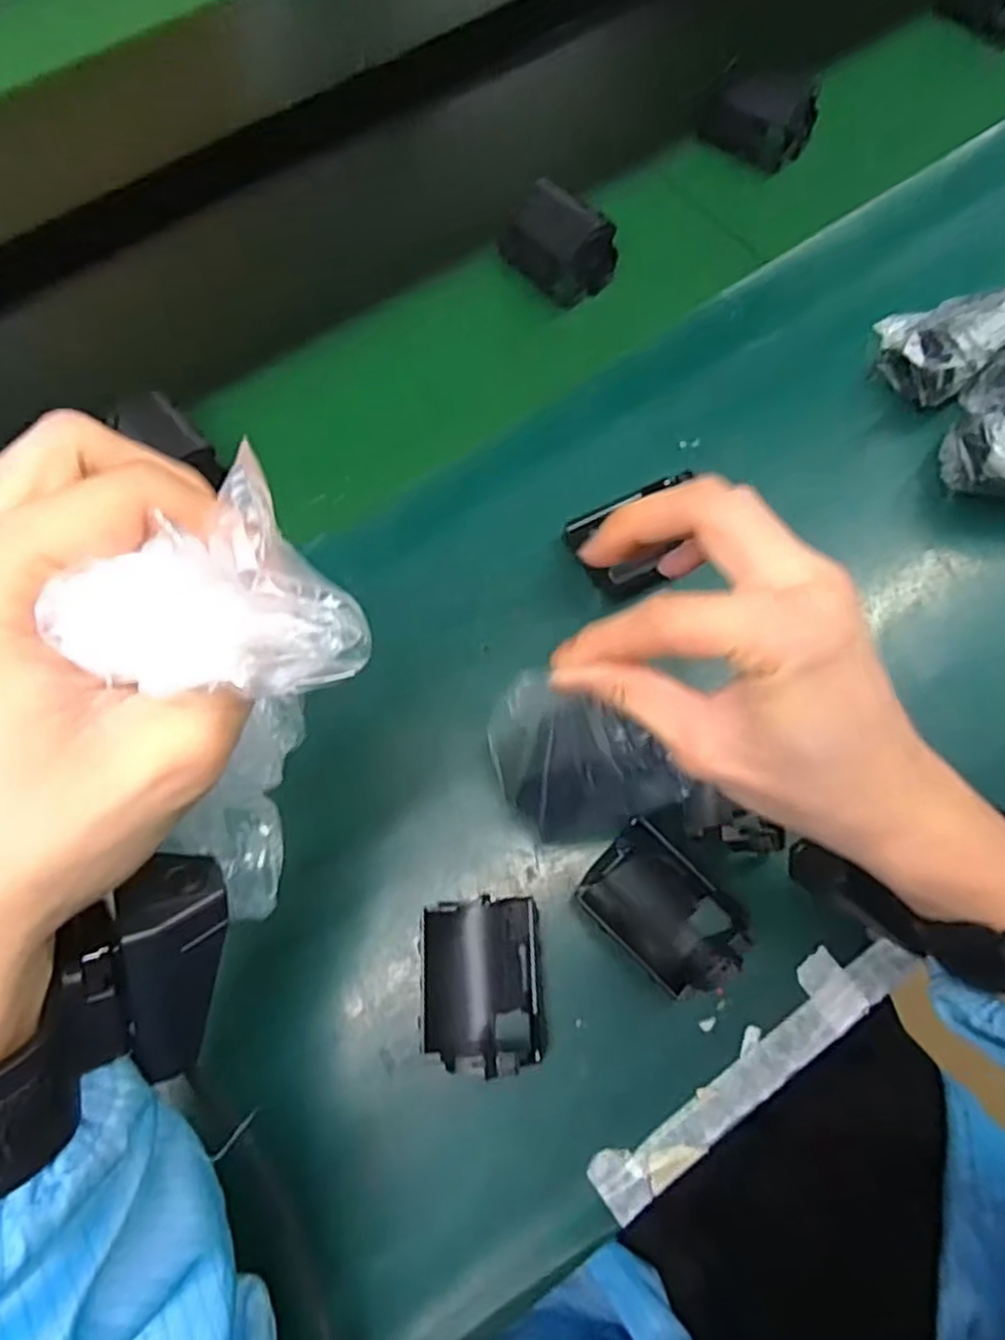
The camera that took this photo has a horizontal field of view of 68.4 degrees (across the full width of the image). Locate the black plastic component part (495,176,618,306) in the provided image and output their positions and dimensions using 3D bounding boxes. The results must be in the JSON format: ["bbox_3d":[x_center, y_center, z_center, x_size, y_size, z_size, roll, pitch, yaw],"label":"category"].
[{"bbox_3d":[0.038,-0.282,0.488,0.049,0.034,0.072,-41,73,-13],"label":"black plastic component part"}]

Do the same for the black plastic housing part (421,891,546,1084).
[{"bbox_3d":[-0.009,0.141,0.335,0.053,0.037,0.073,-2,69,1],"label":"black plastic housing part"}]

